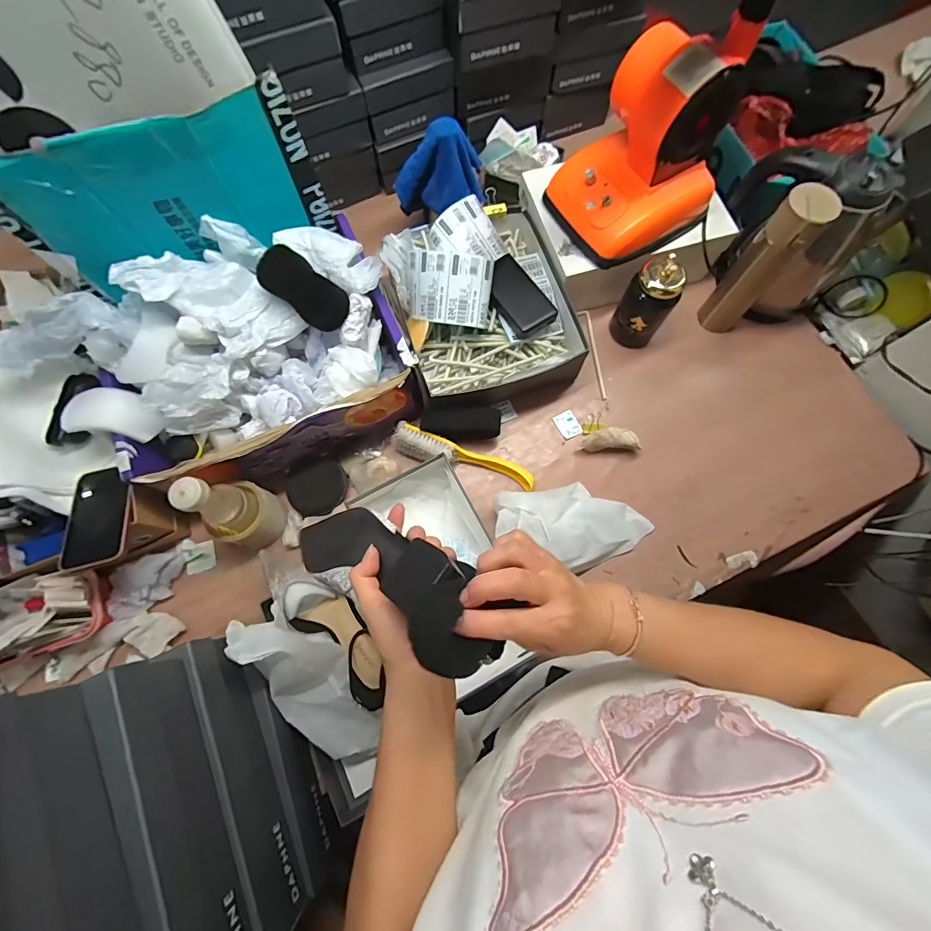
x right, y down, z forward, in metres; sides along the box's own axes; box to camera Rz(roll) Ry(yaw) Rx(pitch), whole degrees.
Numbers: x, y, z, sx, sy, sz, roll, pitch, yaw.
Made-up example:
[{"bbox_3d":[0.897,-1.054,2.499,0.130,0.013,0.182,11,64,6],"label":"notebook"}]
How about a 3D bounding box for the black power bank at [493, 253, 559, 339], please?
[{"bbox_3d":[0.084,-0.276,0.693,0.075,0.020,0.134,-31,76,-8],"label":"black power bank"}]

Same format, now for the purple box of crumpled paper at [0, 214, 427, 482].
[{"bbox_3d":[-0.334,-0.139,0.618,0.472,0.188,0.291,-27,75,-7],"label":"purple box of crumpled paper"}]

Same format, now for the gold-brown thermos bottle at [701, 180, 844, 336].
[{"bbox_3d":[0.440,-0.293,0.650,0.064,0.251,0.052,37,78,10],"label":"gold-brown thermos bottle"}]

